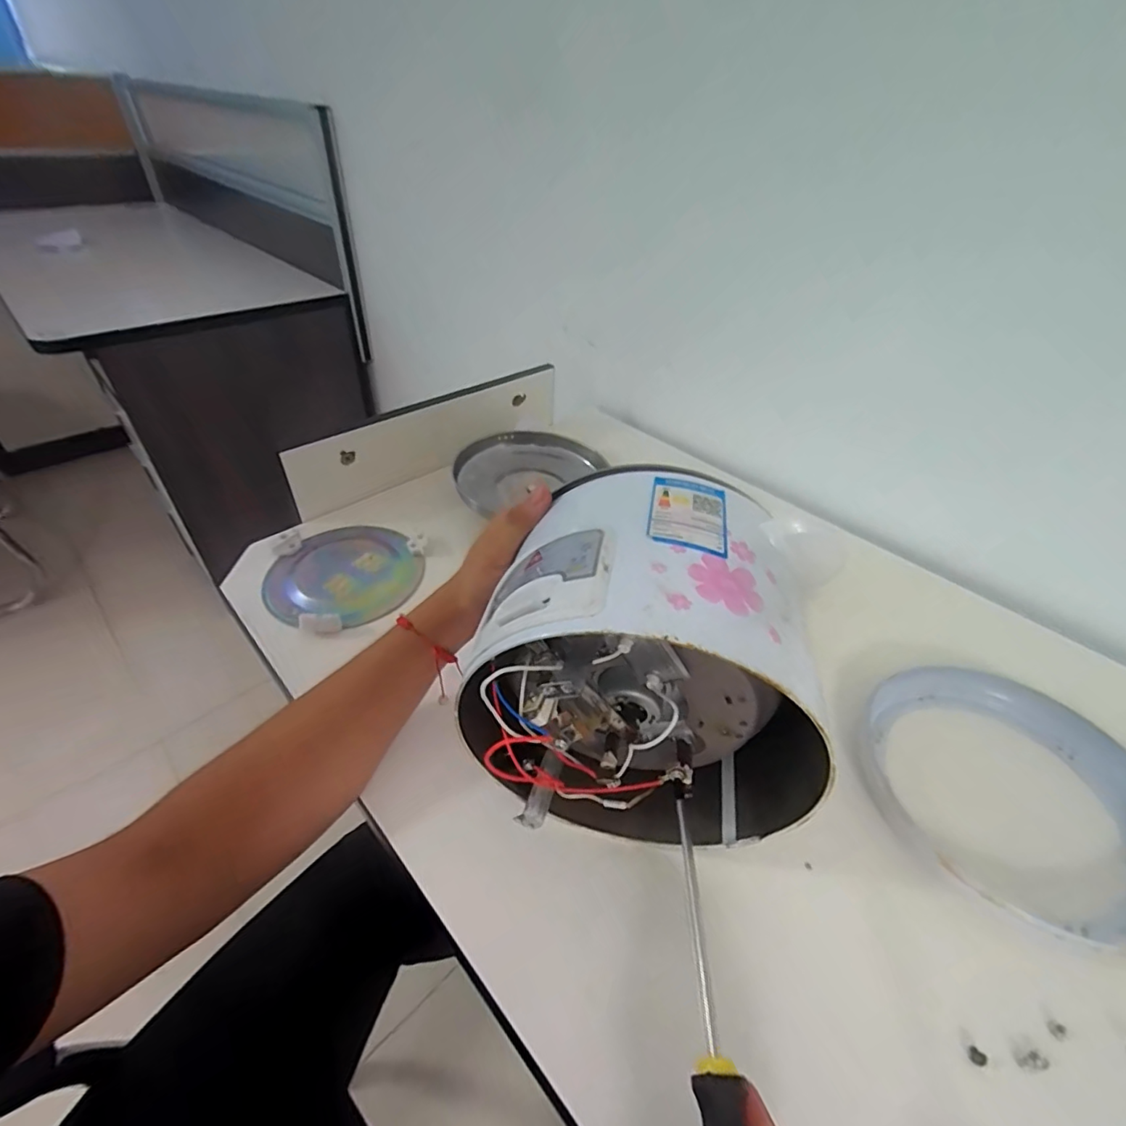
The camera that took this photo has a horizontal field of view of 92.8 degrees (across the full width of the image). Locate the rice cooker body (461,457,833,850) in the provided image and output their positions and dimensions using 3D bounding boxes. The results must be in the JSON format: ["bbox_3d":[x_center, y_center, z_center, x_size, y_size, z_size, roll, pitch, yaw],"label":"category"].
[{"bbox_3d":[0.053,0.066,0.352,0.178,0.205,0.151,2,40,7],"label":"rice cooker body"}]

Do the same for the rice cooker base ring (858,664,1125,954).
[{"bbox_3d":[0.334,0.167,0.396,0.206,0.033,0.186,32,46,30],"label":"rice cooker base ring"}]

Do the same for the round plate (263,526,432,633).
[{"bbox_3d":[-0.229,0.006,0.563,0.160,0.025,0.152,2,39,-2],"label":"round plate"}]

